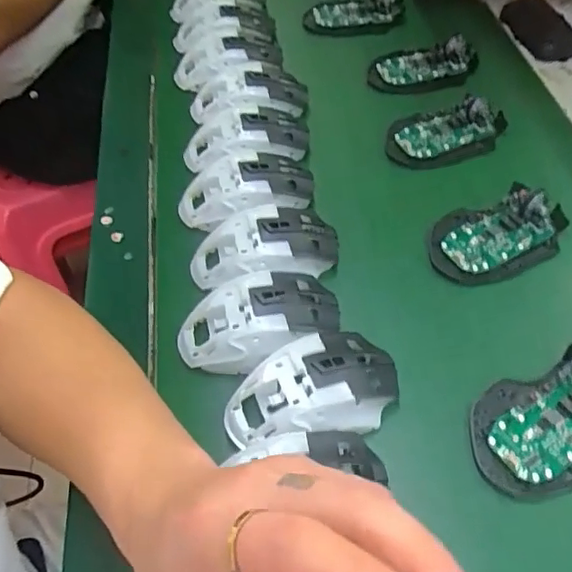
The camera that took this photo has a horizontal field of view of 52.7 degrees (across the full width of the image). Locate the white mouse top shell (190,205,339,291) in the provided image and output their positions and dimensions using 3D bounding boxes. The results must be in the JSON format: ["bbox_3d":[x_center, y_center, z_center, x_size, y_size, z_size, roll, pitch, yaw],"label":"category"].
[{"bbox_3d":[-0.017,-0.032,0.457,0.115,0.031,0.064,-13,53,-5],"label":"white mouse top shell"}]

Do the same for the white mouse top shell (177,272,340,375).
[{"bbox_3d":[-0.020,0.025,0.416,0.114,0.031,0.063,-16,54,-7],"label":"white mouse top shell"}]

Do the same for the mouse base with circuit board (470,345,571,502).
[{"bbox_3d":[0.174,0.083,0.366,0.113,0.025,0.074,-20,54,-9],"label":"mouse base with circuit board"}]

